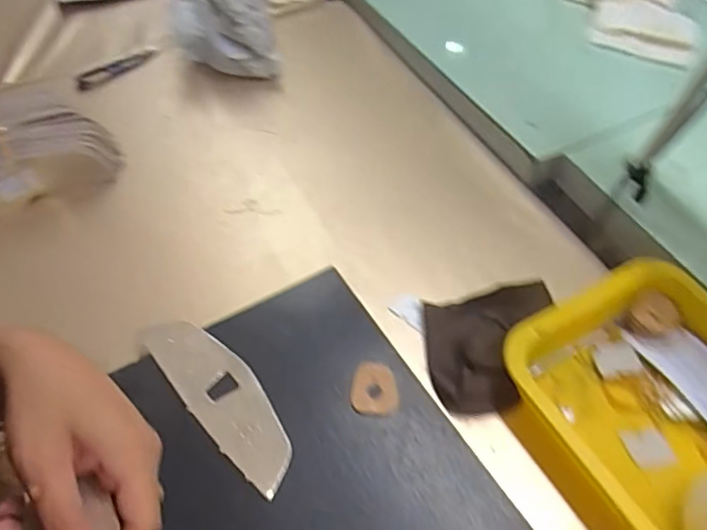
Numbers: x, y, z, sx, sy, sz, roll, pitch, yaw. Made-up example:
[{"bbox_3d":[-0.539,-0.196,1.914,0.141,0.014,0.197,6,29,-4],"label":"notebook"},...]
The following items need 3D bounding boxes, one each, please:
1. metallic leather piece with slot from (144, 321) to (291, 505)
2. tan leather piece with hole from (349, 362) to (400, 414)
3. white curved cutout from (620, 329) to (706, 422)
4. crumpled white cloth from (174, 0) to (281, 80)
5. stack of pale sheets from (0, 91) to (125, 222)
[{"bbox_3d":[-0.096,0.095,0.428,0.050,0.004,0.154,-36,65,-25],"label":"metallic leather piece with slot"},{"bbox_3d":[0.017,0.093,0.437,0.035,0.004,0.040,9,59,-3],"label":"tan leather piece with hole"},{"bbox_3d":[0.279,0.089,0.473,0.044,0.015,0.108,-24,59,-21],"label":"white curved cutout"},{"bbox_3d":[-0.154,-0.307,0.679,0.105,0.101,0.187,-8,55,-11],"label":"crumpled white cloth"},{"bbox_3d":[-0.333,-0.105,0.557,0.181,0.069,0.134,-31,62,-25],"label":"stack of pale sheets"}]

